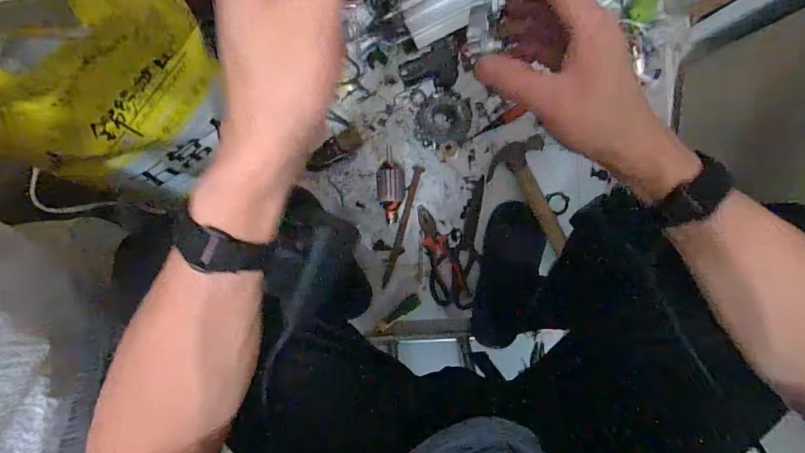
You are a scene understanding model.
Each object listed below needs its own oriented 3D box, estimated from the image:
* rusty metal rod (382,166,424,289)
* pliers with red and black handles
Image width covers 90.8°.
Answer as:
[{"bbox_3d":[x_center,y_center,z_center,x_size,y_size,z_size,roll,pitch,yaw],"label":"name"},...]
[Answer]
[{"bbox_3d":[0.002,0.001,0.785,0.023,0.009,0.242,15,92,-3],"label":"rusty metal rod"},{"bbox_3d":[0.074,0.065,0.787,0.069,0.020,0.212,-19,94,-2],"label":"pliers with red and black handles"}]

